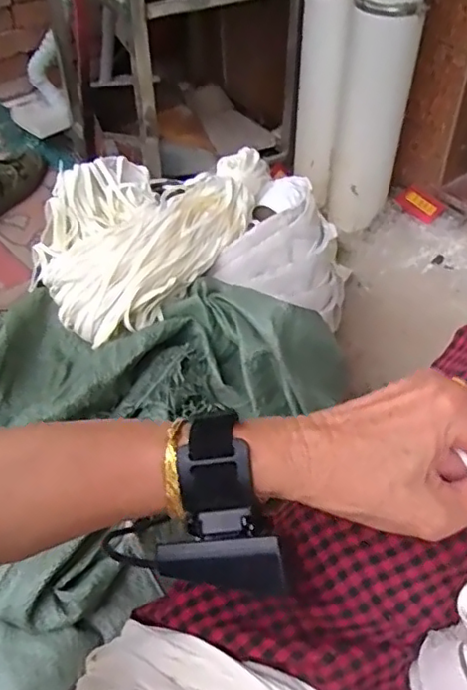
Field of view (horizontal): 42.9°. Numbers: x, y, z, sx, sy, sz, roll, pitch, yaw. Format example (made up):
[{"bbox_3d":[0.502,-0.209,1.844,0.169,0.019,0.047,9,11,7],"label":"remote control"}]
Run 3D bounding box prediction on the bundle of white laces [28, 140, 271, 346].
[{"bbox_3d":[-0.092,-0.176,0.796,0.205,0.091,0.386,34,58,29],"label":"bundle of white laces"}]

